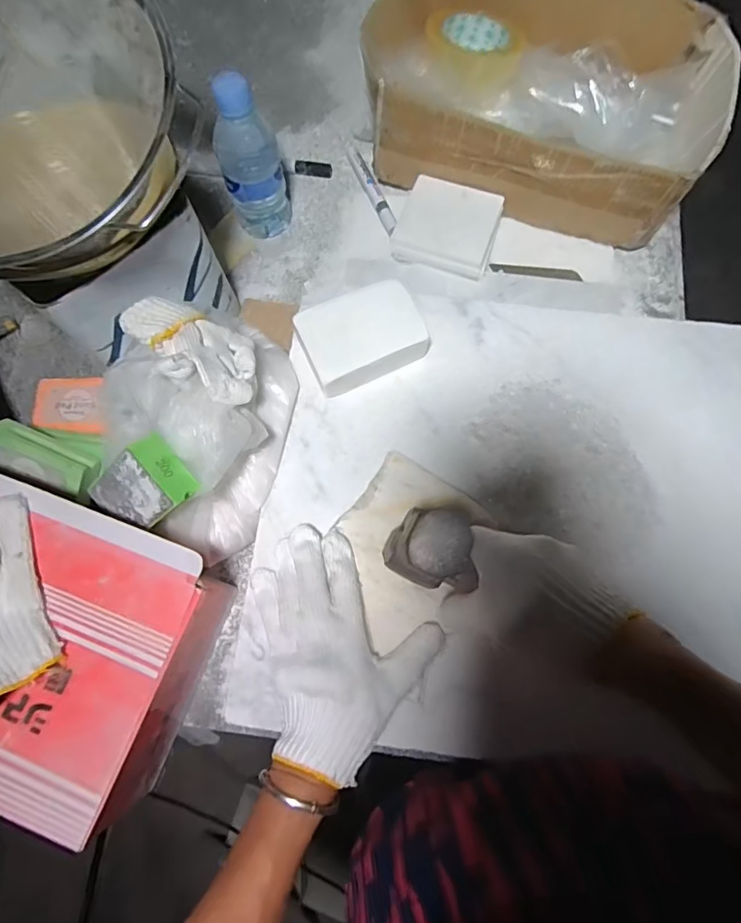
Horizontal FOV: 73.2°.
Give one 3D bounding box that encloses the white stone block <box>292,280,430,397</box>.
[{"bbox_3d":[-0.006,-0.118,0.467,0.111,0.034,0.074,-26,75,-8],"label":"white stone block"}]

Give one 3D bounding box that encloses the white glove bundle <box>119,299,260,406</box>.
[{"bbox_3d":[-0.138,-0.094,0.417,0.119,0.052,0.074,41,77,11],"label":"white glove bundle"}]

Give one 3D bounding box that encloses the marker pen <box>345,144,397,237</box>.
[{"bbox_3d":[0.001,-0.321,0.578,0.019,0.017,0.150,-20,75,-6],"label":"marker pen"}]

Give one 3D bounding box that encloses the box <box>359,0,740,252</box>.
[{"bbox_3d":[0.182,-0.406,0.551,0.361,0.102,0.248,16,74,4],"label":"box"}]

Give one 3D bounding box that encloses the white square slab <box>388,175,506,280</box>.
[{"bbox_3d":[0.083,-0.251,0.535,0.104,0.025,0.096,20,74,5],"label":"white square slab"}]

